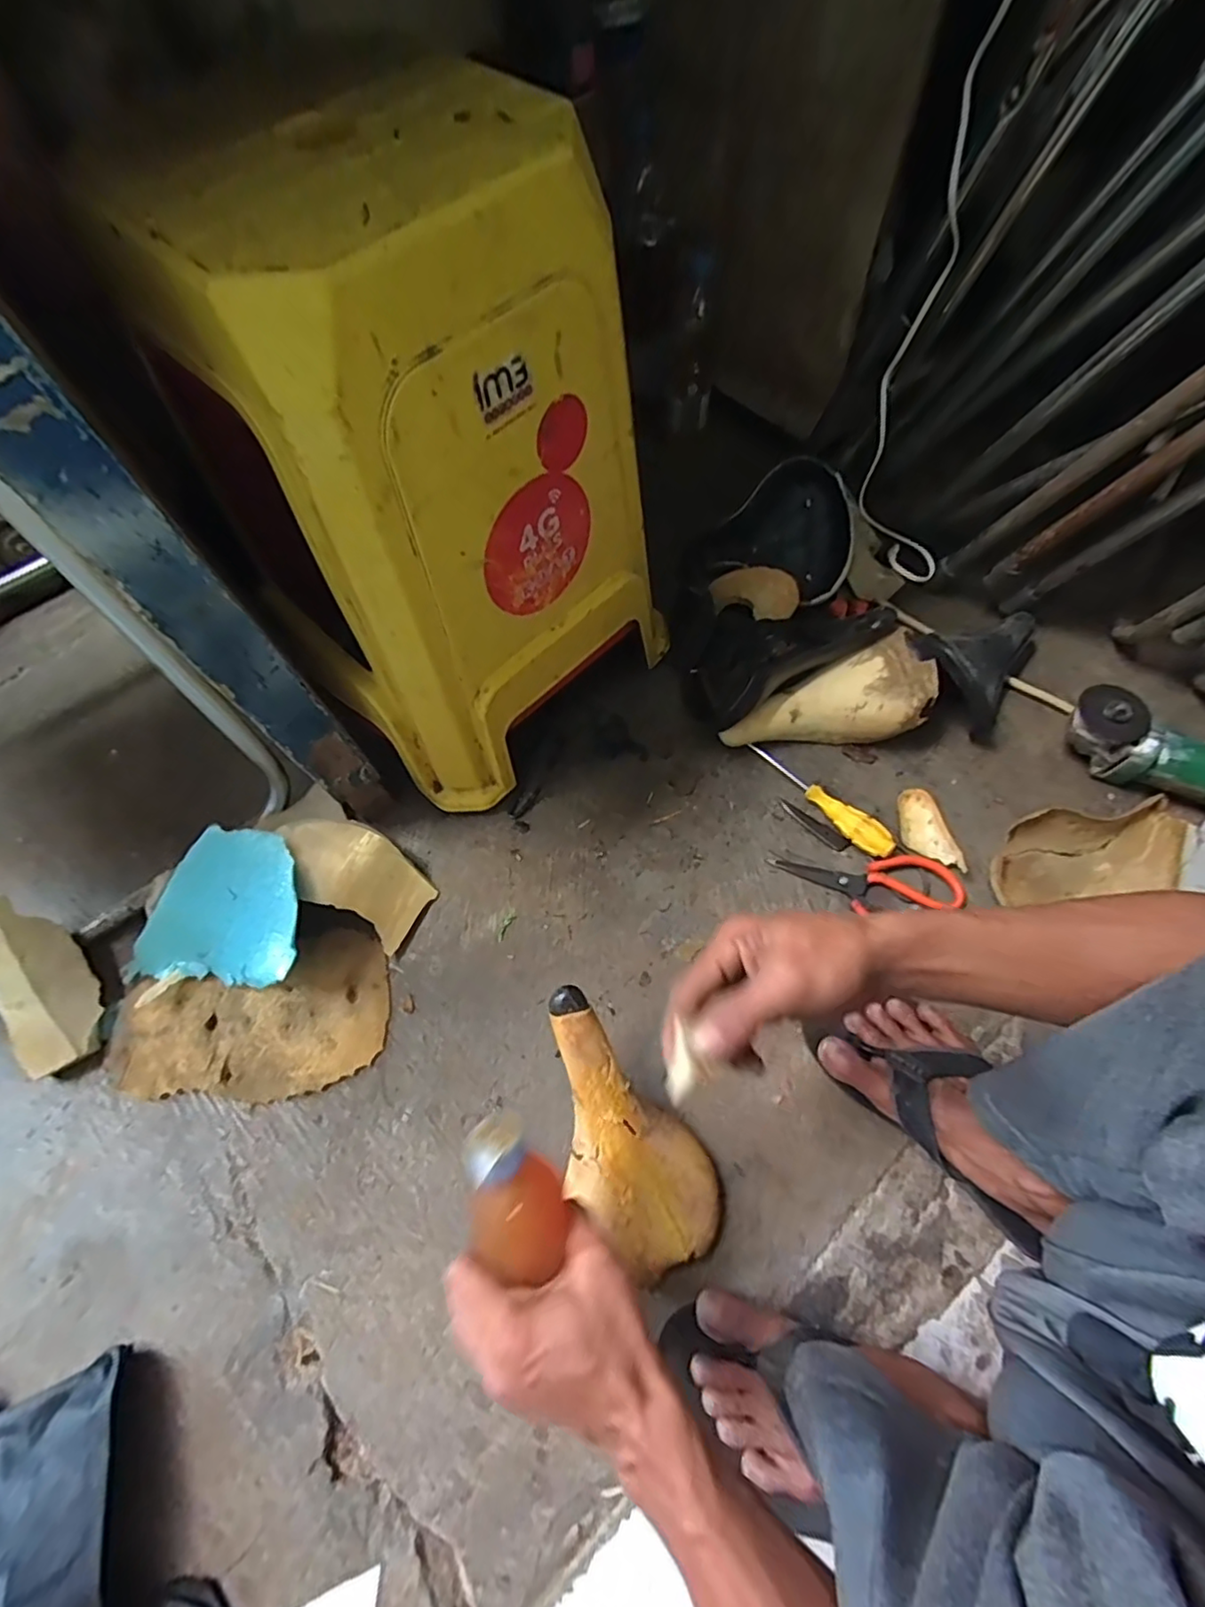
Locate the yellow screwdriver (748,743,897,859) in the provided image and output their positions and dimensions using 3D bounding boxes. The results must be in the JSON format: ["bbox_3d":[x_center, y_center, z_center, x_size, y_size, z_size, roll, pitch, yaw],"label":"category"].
[{"bbox_3d":[0.244,-0.009,0.688,0.029,0.029,0.187,-40,71,-16],"label":"yellow screwdriver"}]

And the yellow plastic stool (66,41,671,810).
[{"bbox_3d":[-0.137,-0.258,0.544,0.249,0.452,0.319,42,72,18],"label":"yellow plastic stool"}]

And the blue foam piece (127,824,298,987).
[{"bbox_3d":[-0.382,0.102,0.598,0.204,0.034,0.152,4,92,16],"label":"blue foam piece"}]

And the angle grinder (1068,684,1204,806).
[{"bbox_3d":[0.641,-0.037,0.672,0.262,0.083,0.059,30,69,14],"label":"angle grinder"}]

